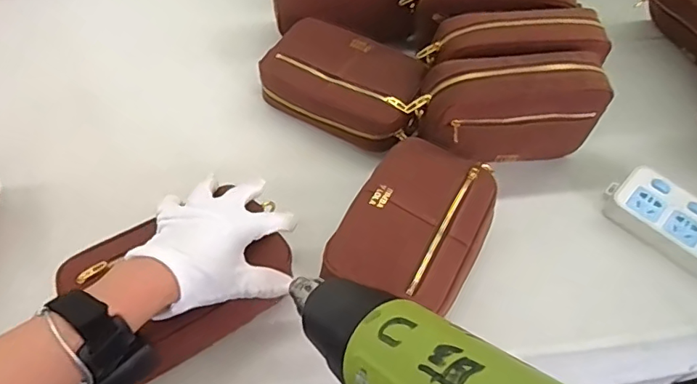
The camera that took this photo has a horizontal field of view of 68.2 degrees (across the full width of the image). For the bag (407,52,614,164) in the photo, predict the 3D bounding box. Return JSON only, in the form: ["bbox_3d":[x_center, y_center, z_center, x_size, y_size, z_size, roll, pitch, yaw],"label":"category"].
[{"bbox_3d":[0.170,-0.085,0.569,0.200,0.129,0.065,-4,56,-4],"label":"bag"}]

